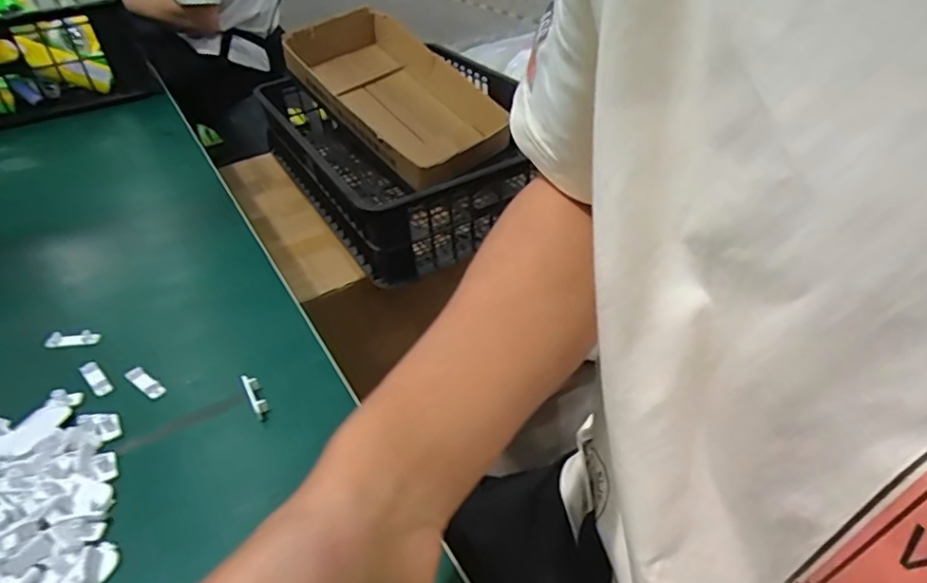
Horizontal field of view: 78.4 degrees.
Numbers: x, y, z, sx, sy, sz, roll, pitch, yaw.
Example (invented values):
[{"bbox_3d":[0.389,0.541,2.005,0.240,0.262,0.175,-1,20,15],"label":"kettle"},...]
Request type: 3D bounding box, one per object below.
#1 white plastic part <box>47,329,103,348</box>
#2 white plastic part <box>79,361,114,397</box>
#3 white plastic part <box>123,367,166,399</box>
[{"bbox_3d":[-0.290,0.035,0.423,0.039,0.006,0.012,-8,40,0],"label":"white plastic part"},{"bbox_3d":[-0.252,0.058,0.388,0.034,0.004,0.011,29,52,35],"label":"white plastic part"},{"bbox_3d":[-0.215,0.061,0.384,0.036,0.004,0.011,23,49,31],"label":"white plastic part"}]

